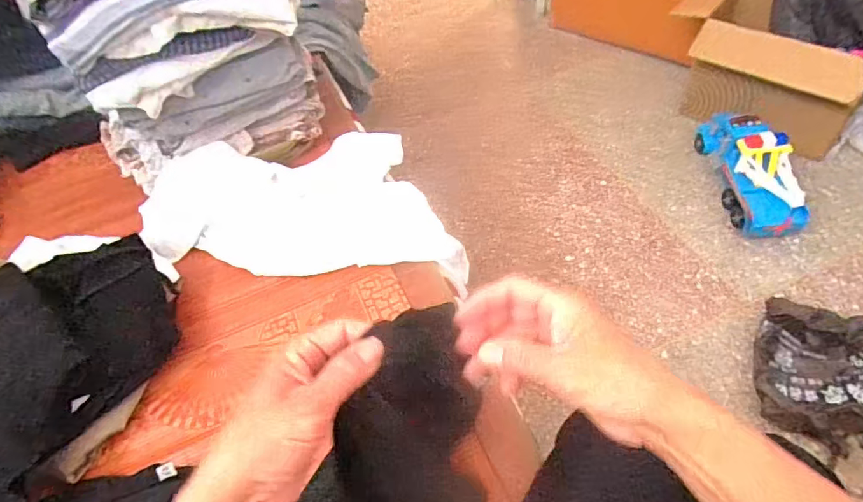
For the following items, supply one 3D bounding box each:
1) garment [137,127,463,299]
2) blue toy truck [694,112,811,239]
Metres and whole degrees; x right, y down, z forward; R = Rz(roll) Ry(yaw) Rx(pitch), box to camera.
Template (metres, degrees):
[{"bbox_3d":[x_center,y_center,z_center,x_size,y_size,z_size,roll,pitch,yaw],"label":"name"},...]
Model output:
[{"bbox_3d":[-0.190,-0.080,0.756,0.478,0.054,0.258,4,67,-3],"label":"garment"},{"bbox_3d":[0.713,-0.184,1.092,0.098,0.163,0.324,-7,51,-1],"label":"blue toy truck"}]

